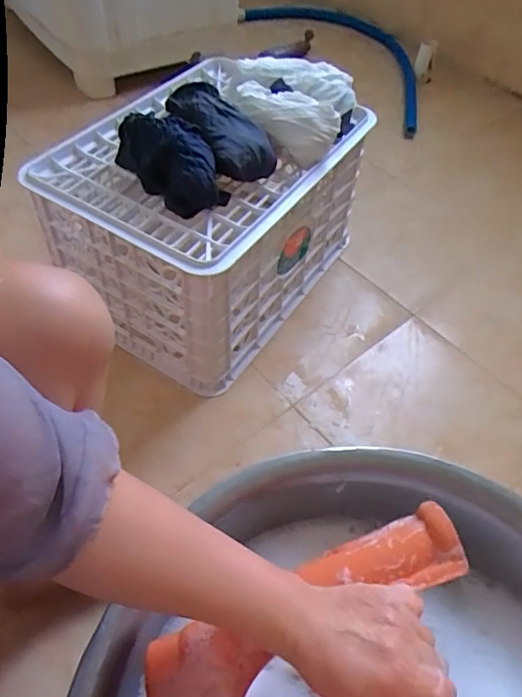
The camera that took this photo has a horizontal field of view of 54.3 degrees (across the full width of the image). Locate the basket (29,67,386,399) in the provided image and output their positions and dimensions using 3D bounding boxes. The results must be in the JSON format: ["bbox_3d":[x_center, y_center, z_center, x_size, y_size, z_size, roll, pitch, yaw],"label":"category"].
[{"bbox_3d":[-0.088,-0.212,0.848,0.340,0.277,0.426,28,56,16],"label":"basket"}]

